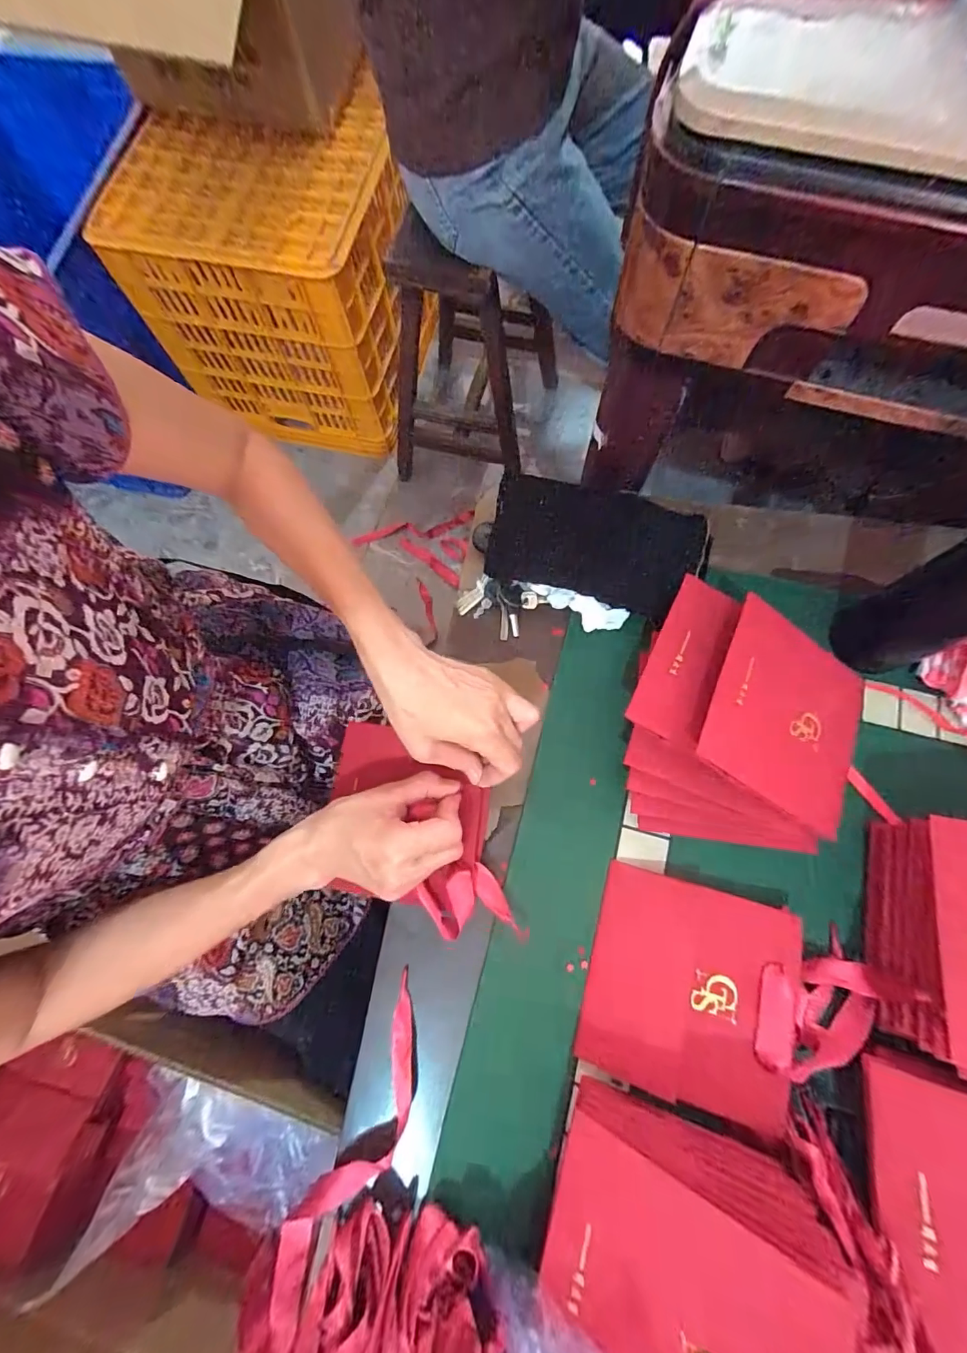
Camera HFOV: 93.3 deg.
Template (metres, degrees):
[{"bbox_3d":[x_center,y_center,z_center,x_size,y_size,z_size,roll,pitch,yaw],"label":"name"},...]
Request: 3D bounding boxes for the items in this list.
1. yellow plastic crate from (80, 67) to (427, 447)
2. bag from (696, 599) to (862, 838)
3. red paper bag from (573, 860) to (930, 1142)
[{"bbox_3d":[-0.396,-0.811,0.968,0.510,0.389,0.382,14,76,5],"label":"yellow plastic crate"},{"bbox_3d":[0.240,0.033,0.353,0.155,0.010,0.141,29,74,-16],"label":"bag"},{"bbox_3d":[0.176,0.235,0.333,0.187,0.033,0.137,13,76,5],"label":"red paper bag"}]

